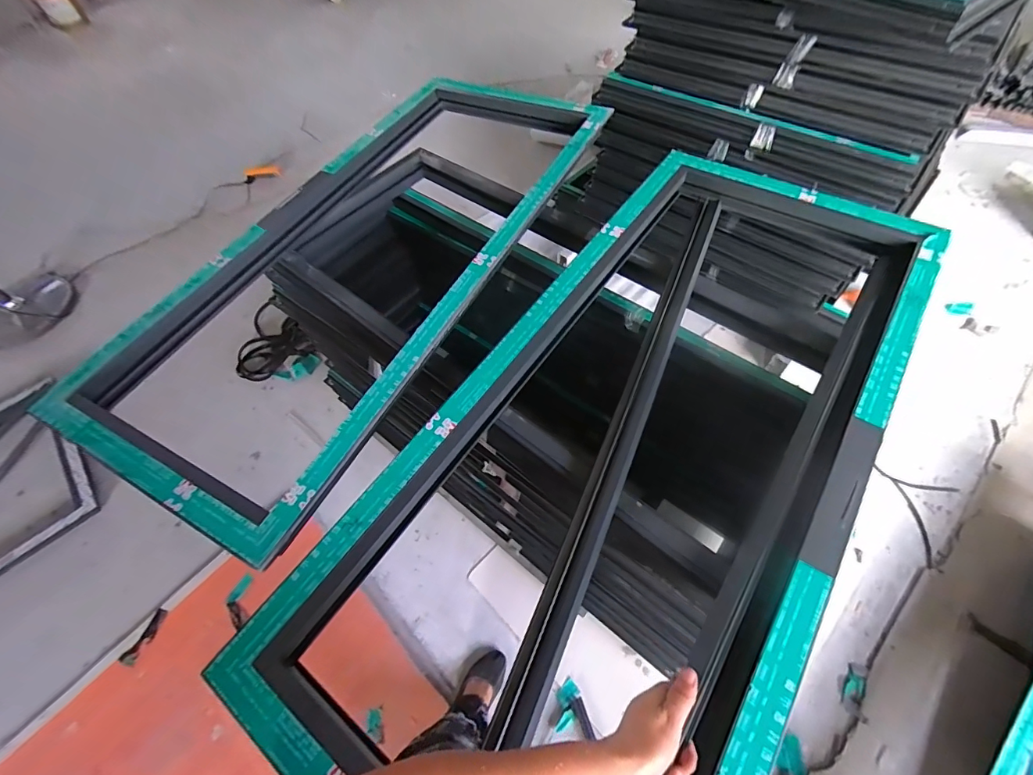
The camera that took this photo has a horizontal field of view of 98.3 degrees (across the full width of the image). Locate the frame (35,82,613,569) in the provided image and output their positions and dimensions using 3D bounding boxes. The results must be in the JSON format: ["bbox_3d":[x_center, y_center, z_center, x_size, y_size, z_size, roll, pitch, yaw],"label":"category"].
[{"bbox_3d":[-0.307,-0.331,1.007,0.610,0.096,1.295,23,62,17],"label":"frame"}]

